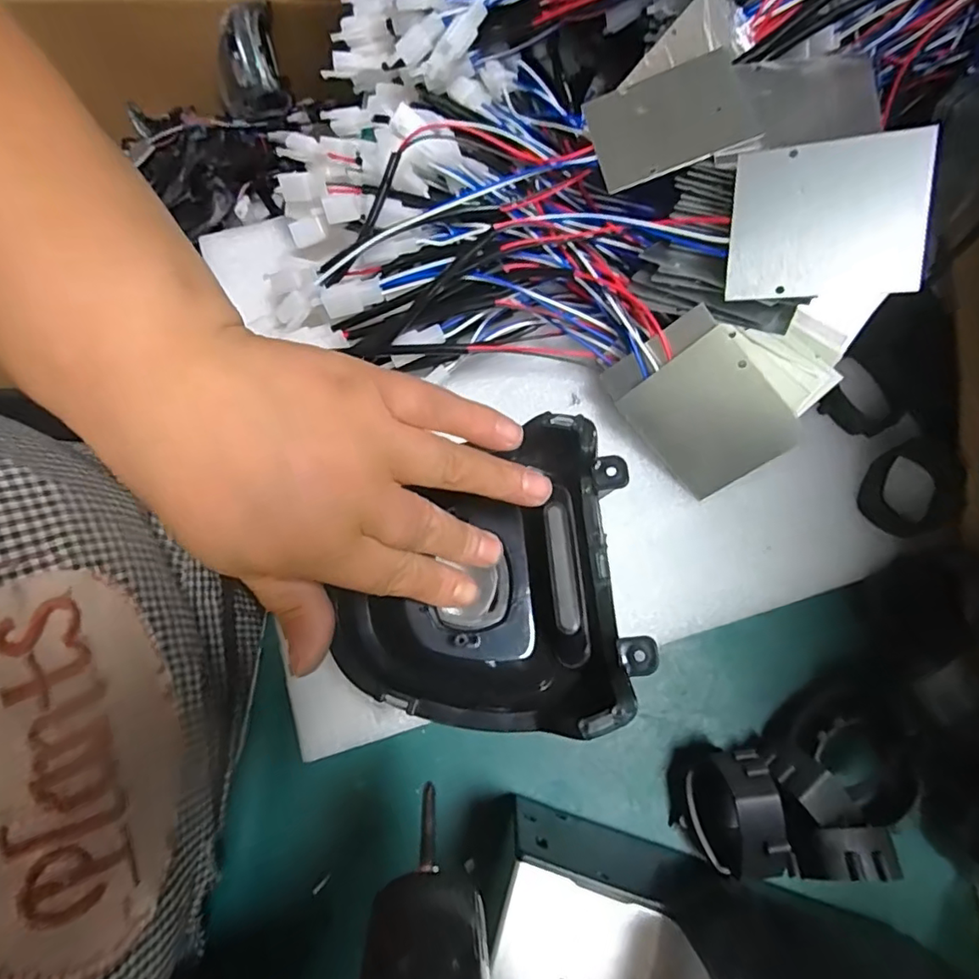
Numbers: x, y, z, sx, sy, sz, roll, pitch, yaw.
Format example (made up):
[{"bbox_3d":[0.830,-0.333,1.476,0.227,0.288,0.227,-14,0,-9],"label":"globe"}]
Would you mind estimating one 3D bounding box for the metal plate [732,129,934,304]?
[{"bbox_3d":[0.137,-0.110,0.230,0.070,0.006,0.061,2,97,21],"label":"metal plate"}]

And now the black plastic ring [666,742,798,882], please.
[{"bbox_3d":[0.103,0.141,0.244,0.035,0.049,0.050,-16,74,-4],"label":"black plastic ring"}]

